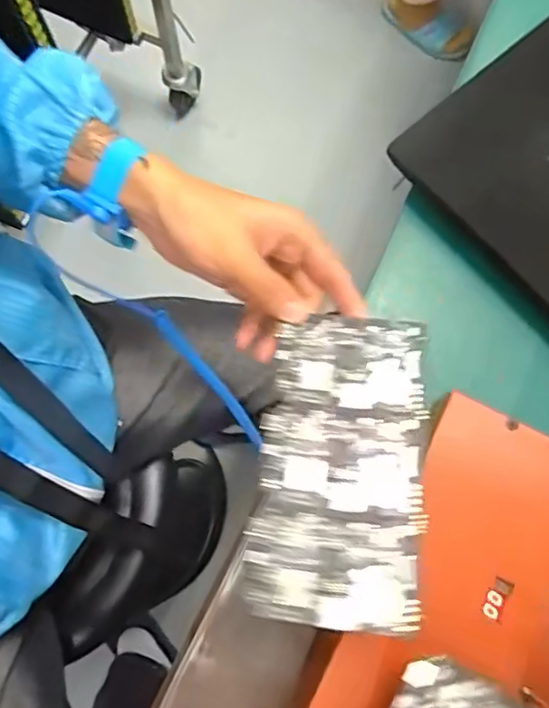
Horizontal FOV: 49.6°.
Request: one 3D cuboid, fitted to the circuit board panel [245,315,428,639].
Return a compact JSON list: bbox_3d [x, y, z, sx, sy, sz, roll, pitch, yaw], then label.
[{"bbox_3d":[0.036,0.056,0.317,0.084,0.004,0.163,5,68,5],"label":"circuit board panel"}]

